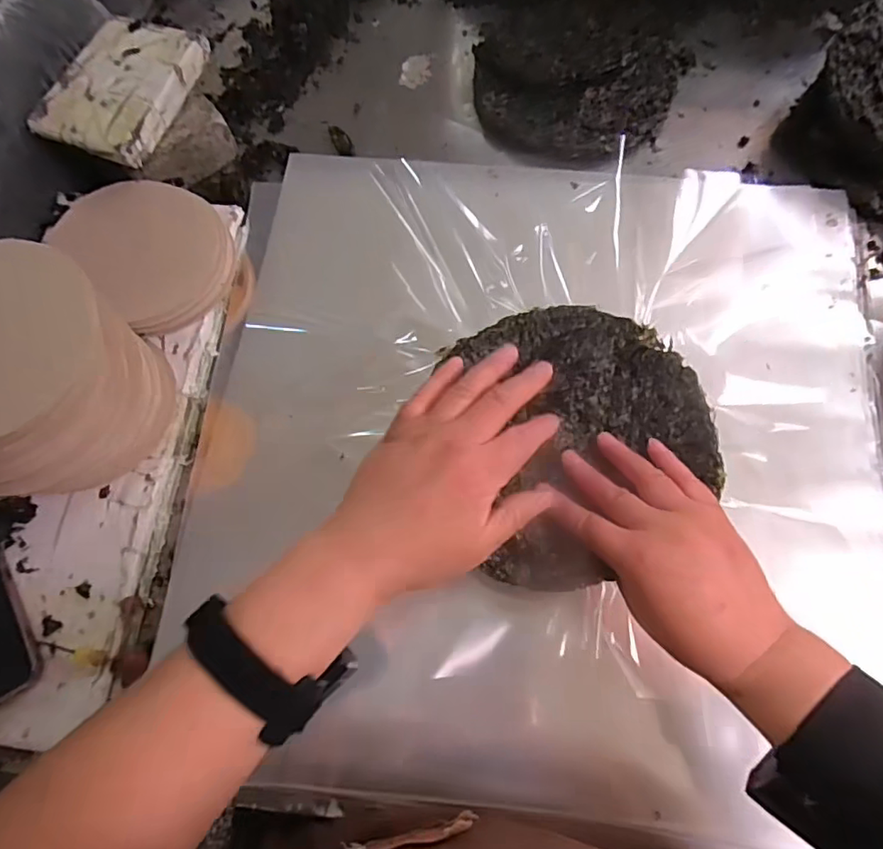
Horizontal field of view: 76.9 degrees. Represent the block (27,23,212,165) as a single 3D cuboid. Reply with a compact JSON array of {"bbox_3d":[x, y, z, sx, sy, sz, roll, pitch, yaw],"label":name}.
[{"bbox_3d":[-0.287,-0.301,0.503,0.100,0.027,0.144,18,74,9],"label":"block"}]

